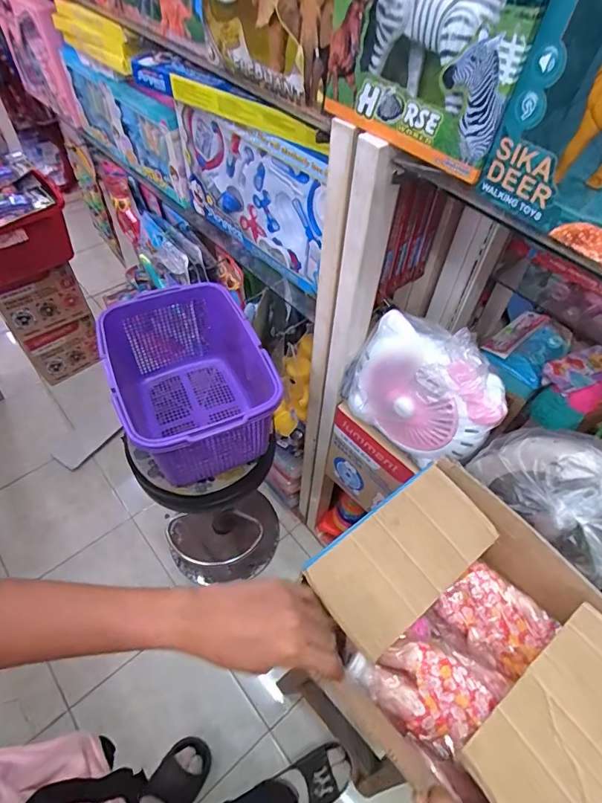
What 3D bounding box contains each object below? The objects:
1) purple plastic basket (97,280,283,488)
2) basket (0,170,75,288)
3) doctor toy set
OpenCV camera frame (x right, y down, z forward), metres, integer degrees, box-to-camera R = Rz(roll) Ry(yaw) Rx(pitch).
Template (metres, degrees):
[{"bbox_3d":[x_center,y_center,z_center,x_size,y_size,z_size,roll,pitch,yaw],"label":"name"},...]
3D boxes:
[{"bbox_3d":[-0.216,-0.032,0.958,0.323,0.249,0.389,-18,56,-16],"label":"purple plastic basket"},{"bbox_3d":[-0.888,-0.499,1.338,0.369,0.197,0.196,-33,61,-24],"label":"basket"},{"bbox_3d":[-0.105,-0.418,0.880,0.045,0.303,0.401,-35,62,-25],"label":"doctor toy set"}]

